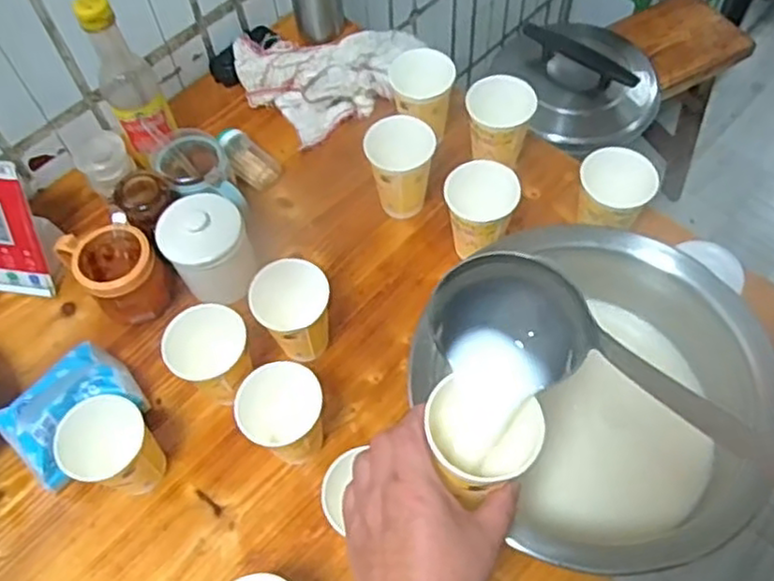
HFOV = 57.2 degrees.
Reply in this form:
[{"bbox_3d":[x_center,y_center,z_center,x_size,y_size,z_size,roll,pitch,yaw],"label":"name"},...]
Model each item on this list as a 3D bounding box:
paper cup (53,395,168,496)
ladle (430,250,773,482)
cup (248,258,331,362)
[{"bbox_3d":[-0.253,0.153,0.670,0.070,0.113,0.073,-1,61,2],"label":"paper cup"},{"bbox_3d":[0.139,0.069,0.317,0.063,0.080,0.343,-32,34,-15],"label":"ladle"},{"bbox_3d":[-0.093,0.026,0.730,0.073,0.106,0.073,-1,61,2],"label":"cup"}]

